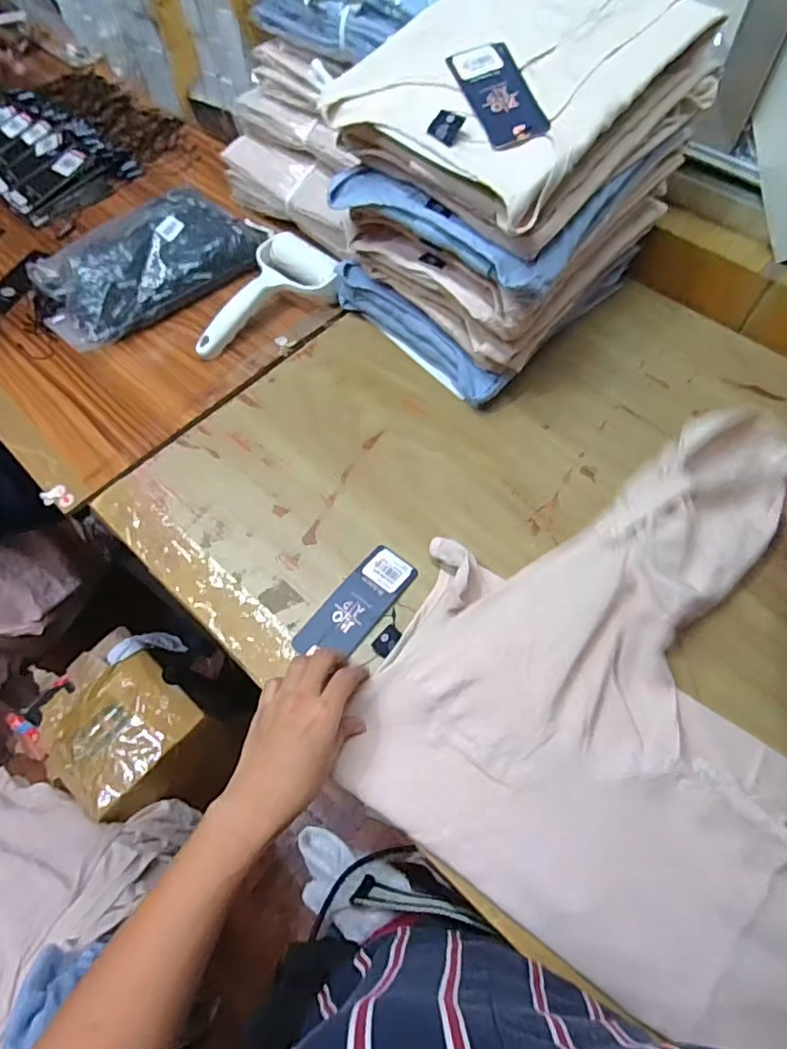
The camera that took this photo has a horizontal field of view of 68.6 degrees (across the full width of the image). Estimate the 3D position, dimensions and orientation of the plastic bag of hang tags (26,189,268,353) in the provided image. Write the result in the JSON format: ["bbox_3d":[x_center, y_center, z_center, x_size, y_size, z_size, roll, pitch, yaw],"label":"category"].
[{"bbox_3d":[-0.299,-0.316,0.691,0.251,0.059,0.159,-37,67,-17],"label":"plastic bag of hang tags"}]

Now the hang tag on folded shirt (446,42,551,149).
[{"bbox_3d":[0.083,-0.338,0.451,0.048,0.004,0.119,-18,67,2],"label":"hang tag on folded shirt"}]

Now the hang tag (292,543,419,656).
[{"bbox_3d":[-0.030,0.069,0.494,0.048,0.004,0.116,34,66,21],"label":"hang tag"}]

